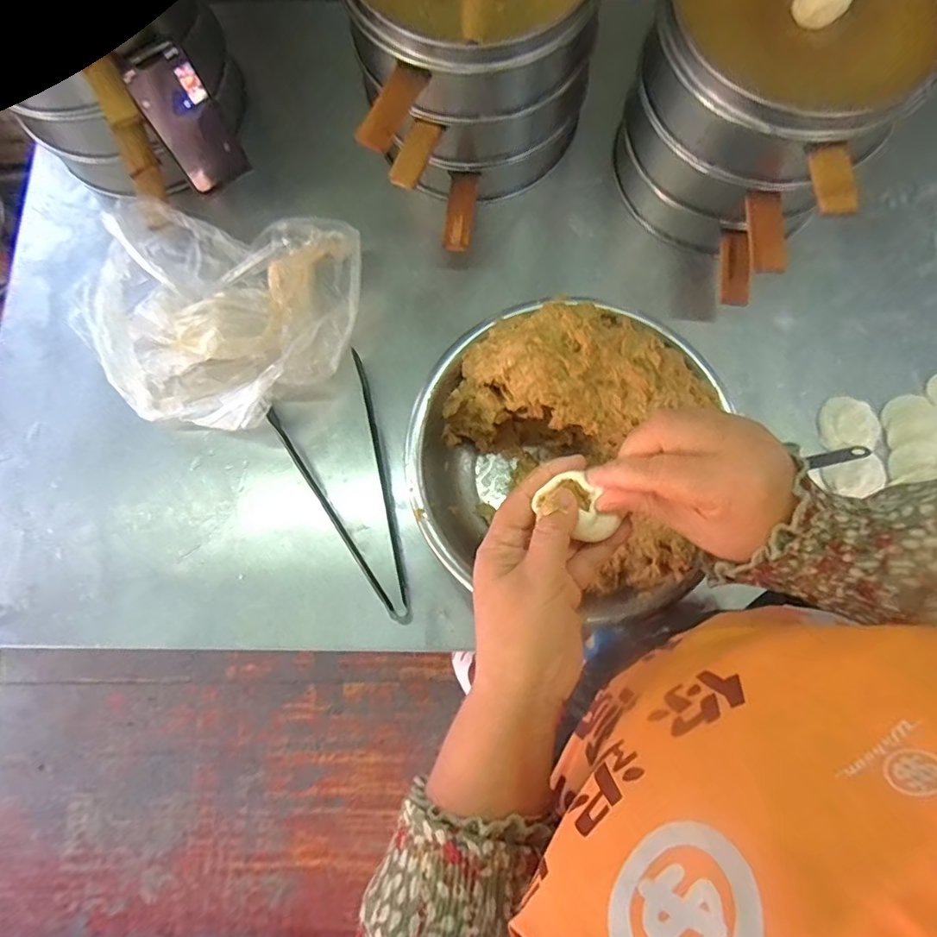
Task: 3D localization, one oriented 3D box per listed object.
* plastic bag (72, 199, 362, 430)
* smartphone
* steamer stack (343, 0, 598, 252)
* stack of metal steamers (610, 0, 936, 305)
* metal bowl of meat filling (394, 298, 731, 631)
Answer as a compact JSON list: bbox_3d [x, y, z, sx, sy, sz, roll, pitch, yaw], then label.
[{"bbox_3d":[-0.260,-0.154,0.550,0.270,0.084,0.219,8,78,3],"label":"plastic bag"},{"bbox_3d":[-0.293,-0.362,0.564,0.067,0.146,0.013,-41,69,-8],"label":"smartphone"},{"bbox_3d":[0.013,-0.400,0.541,0.219,0.200,0.277,-6,78,0],"label":"steamer stack"},{"bbox_3d":[0.294,-0.340,0.510,0.221,0.221,0.232,-36,79,-6],"label":"stack of metal steamers"},{"bbox_3d":[0.079,-0.016,0.489,0.242,0.128,0.251,0,78,2],"label":"metal bowl of meat filling"}]

